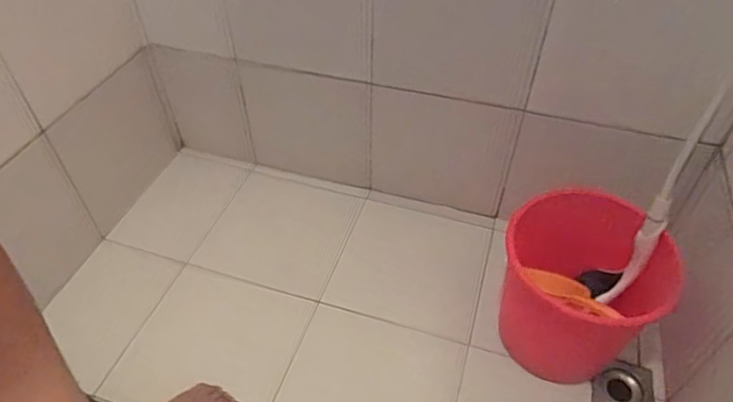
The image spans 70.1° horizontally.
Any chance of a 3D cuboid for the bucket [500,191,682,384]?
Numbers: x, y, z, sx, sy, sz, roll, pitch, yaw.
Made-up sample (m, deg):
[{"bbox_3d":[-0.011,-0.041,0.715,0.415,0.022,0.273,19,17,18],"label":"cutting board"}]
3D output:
[{"bbox_3d":[0.346,0.170,0.902,0.255,0.286,0.250,0,46,0],"label":"bucket"}]

